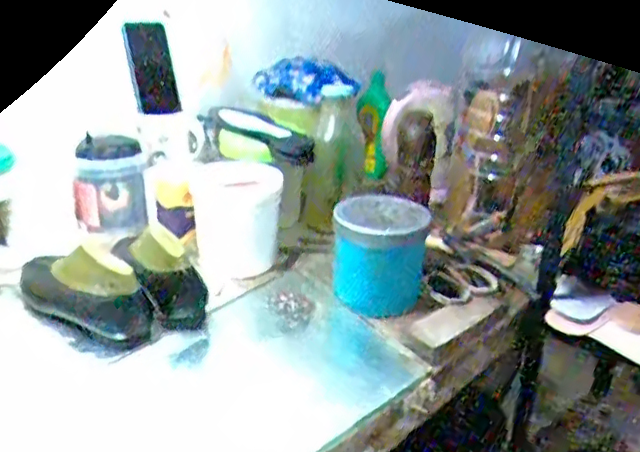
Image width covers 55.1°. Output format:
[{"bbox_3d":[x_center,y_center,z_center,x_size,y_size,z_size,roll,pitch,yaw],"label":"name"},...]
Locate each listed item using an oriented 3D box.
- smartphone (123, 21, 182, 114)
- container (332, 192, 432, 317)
[{"bbox_3d":[-0.283,-0.265,1.031,0.068,0.148,0.013,-14,11,-20],"label":"smartphone"},{"bbox_3d":[0.079,0.036,0.802,0.118,0.122,0.107,4,22,4],"label":"container"}]

